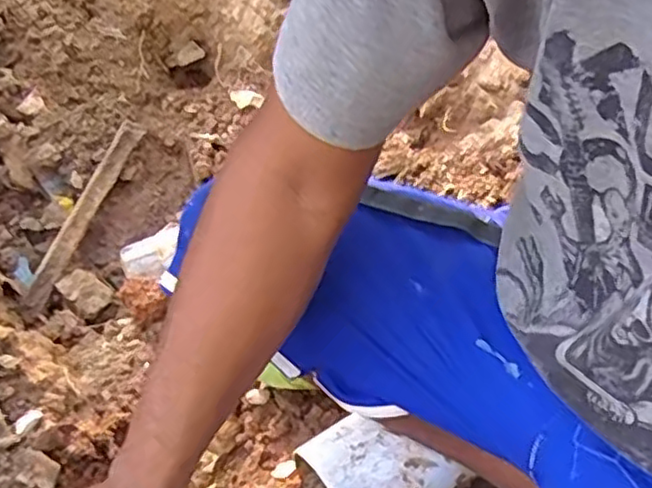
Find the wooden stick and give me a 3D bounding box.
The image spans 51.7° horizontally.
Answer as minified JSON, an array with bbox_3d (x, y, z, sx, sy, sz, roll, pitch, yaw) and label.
[{"bbox_3d":[-0.324,-0.044,0.900,0.023,0.031,0.309,10,60,18],"label":"wooden stick"}]

